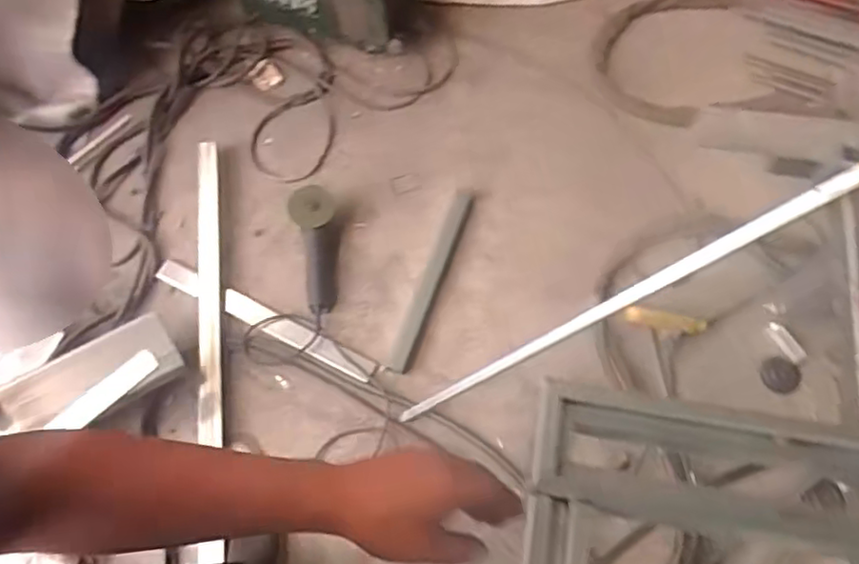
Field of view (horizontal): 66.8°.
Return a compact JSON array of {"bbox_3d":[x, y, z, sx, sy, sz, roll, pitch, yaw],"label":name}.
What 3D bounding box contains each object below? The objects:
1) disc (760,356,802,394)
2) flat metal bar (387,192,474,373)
[{"bbox_3d":[0.809,0.215,1.502,0.080,0.011,0.084,-4,83,31],"label":"disc"},{"bbox_3d":[0.007,-0.018,1.616,0.053,0.017,0.521,18,68,10],"label":"flat metal bar"}]

